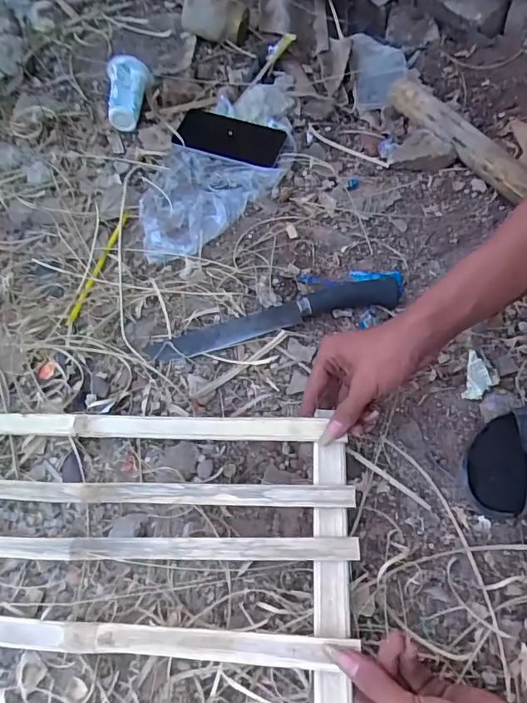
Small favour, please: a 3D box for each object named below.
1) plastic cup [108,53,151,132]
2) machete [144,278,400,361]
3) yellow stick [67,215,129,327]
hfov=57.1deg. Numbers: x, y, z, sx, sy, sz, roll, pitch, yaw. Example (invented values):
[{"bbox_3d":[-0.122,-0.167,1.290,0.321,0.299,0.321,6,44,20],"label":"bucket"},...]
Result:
[{"bbox_3d":[-0.212,-0.402,0.754,0.061,0.060,0.101,0,60,3],"label":"plastic cup"},{"bbox_3d":[0.011,-0.042,0.563,0.297,0.019,0.043,-14,60,-5],"label":"machete"},{"bbox_3d":[-0.215,-0.112,0.636,0.012,0.008,0.191,10,61,9],"label":"yellow stick"}]

